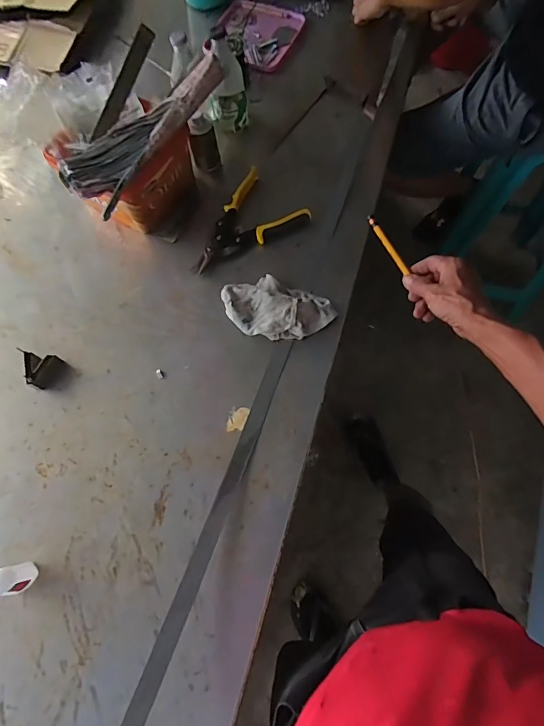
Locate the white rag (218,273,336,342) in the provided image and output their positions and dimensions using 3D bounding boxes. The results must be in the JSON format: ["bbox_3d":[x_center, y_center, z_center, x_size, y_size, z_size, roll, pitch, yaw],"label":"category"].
[{"bbox_3d":[0.005,-0.090,0.672,0.187,0.039,0.112,20,73,8],"label":"white rag"}]

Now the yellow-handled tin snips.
[{"bbox_3d":[-0.058,-0.267,0.741,0.213,0.026,0.136,-27,72,-7],"label":"yellow-handled tin snips"}]

